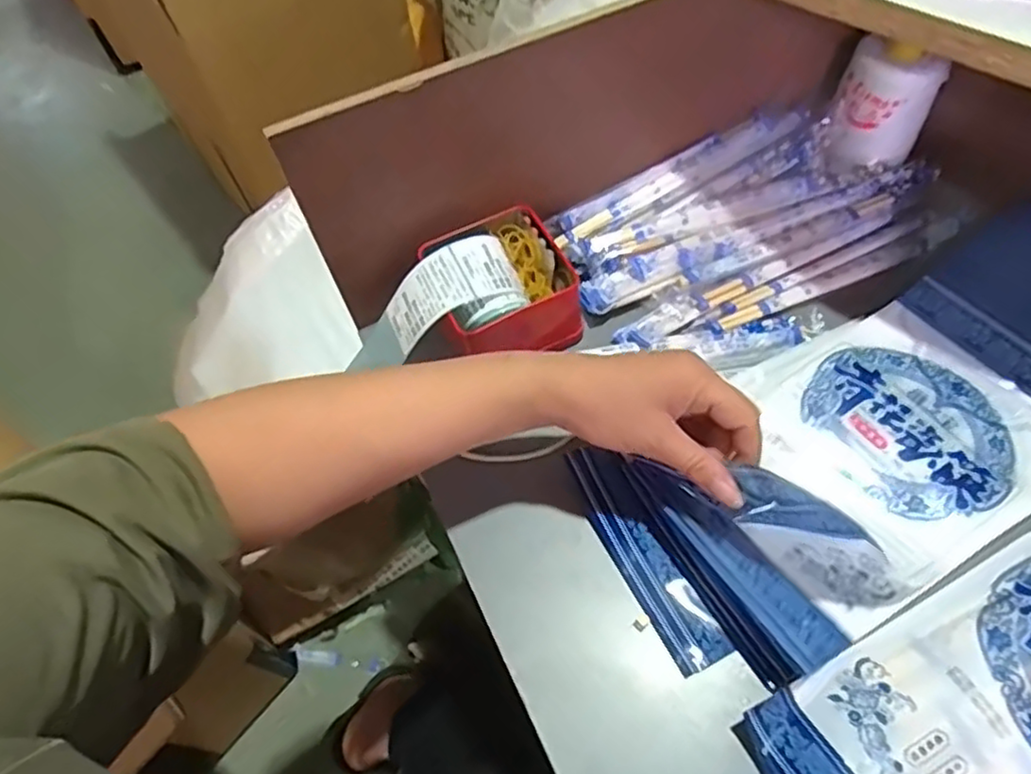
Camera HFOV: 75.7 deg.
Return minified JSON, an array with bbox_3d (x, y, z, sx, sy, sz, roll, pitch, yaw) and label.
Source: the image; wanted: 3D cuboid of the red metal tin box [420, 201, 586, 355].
[{"bbox_3d":[-0.009,-0.070,0.493,0.102,0.058,0.107,-29,61,-13],"label":"red metal tin box"}]

